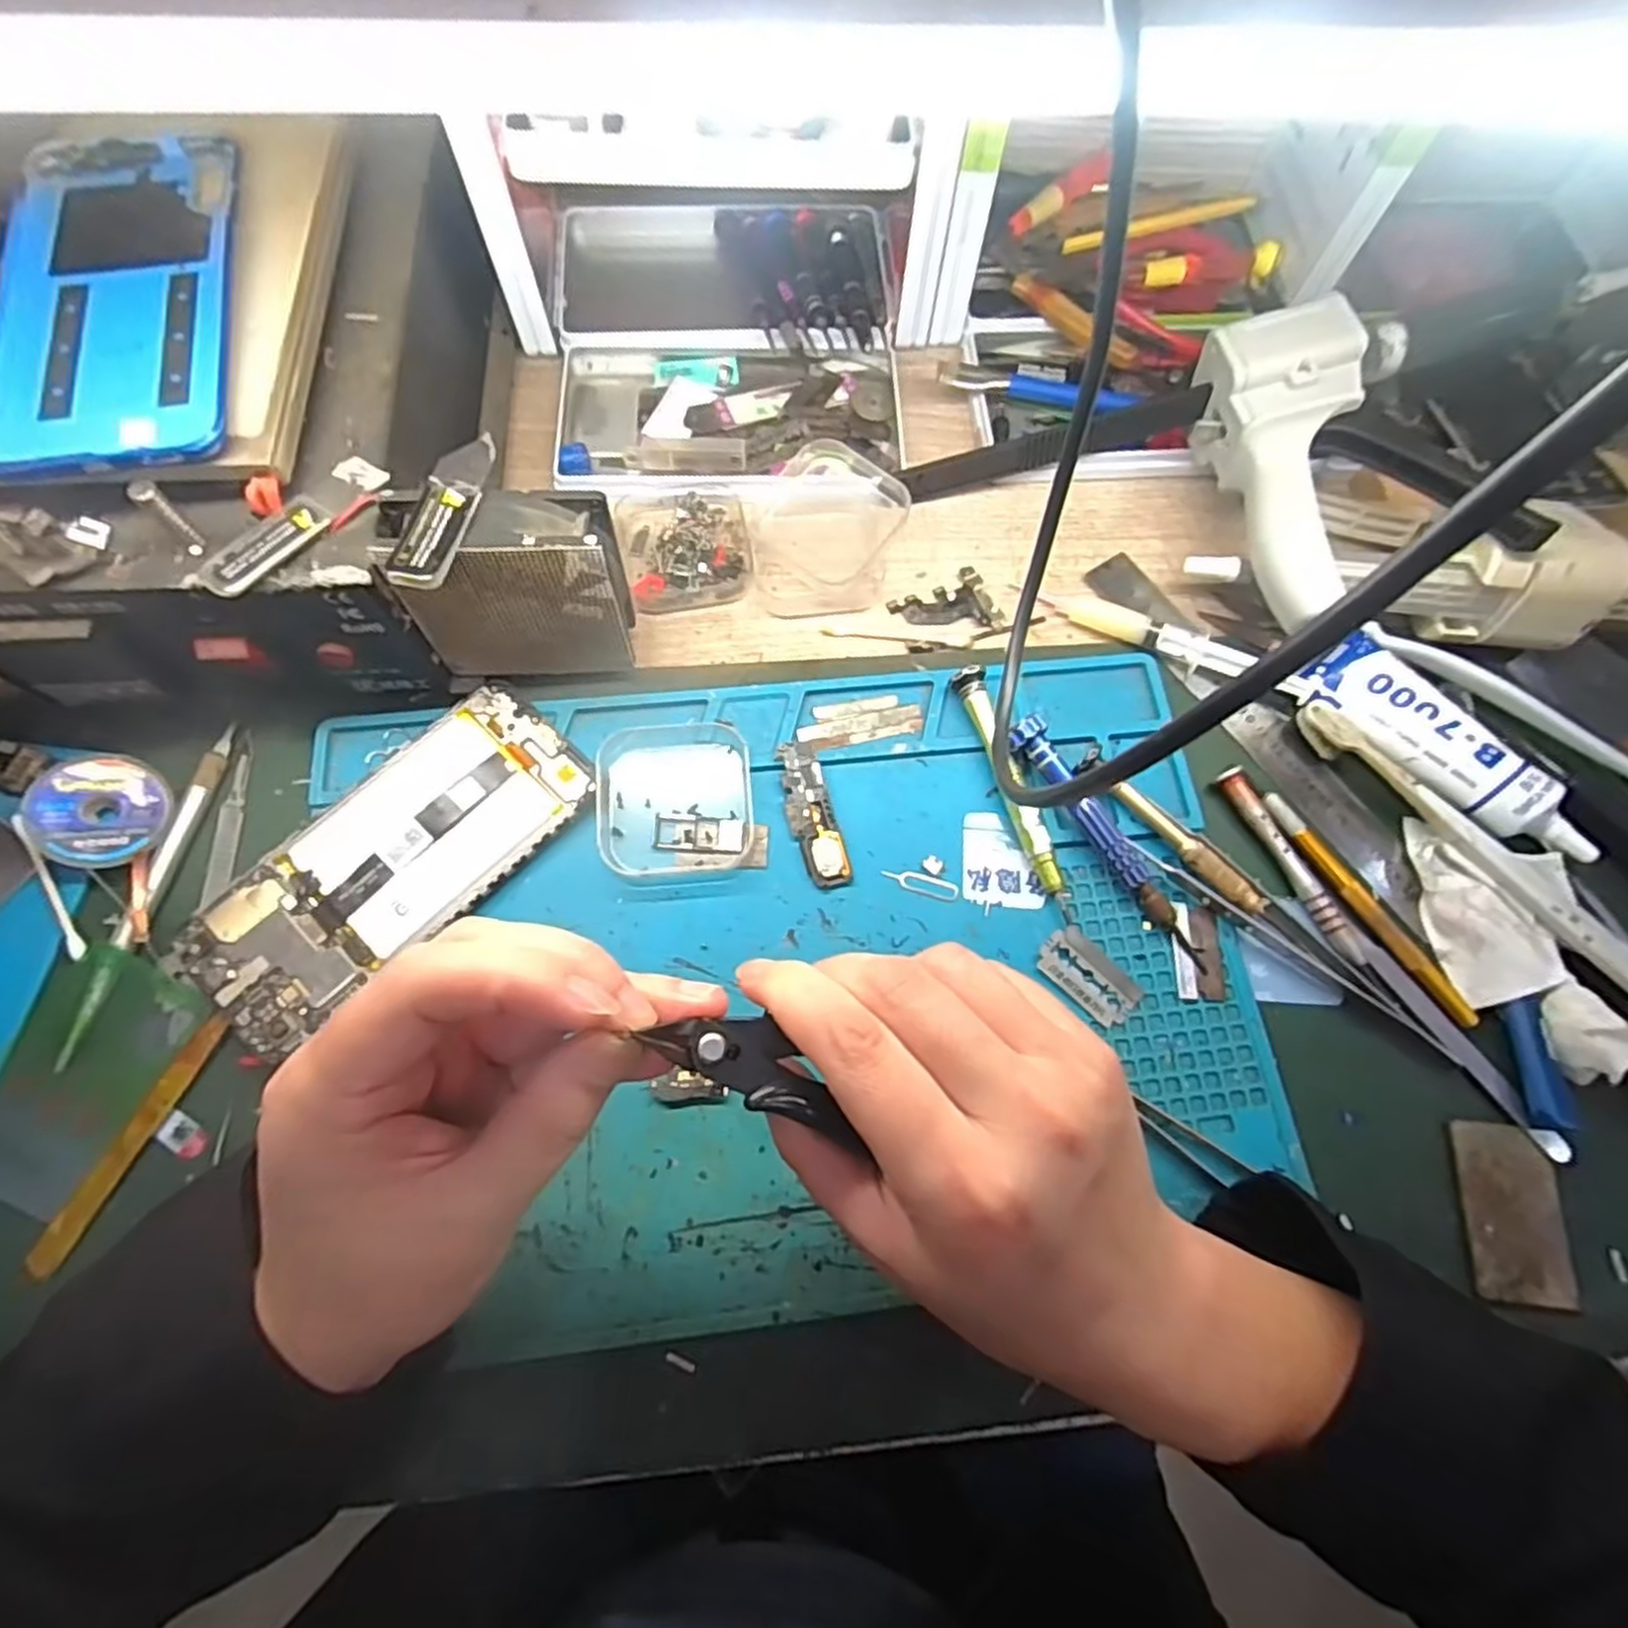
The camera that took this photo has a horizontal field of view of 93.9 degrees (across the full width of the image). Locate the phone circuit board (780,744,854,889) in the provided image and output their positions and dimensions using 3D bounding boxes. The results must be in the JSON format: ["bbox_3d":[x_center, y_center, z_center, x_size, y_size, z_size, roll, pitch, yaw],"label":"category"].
[{"bbox_3d":[-0.001,0.000,0.327,0.021,0.005,0.065,-17,72,-8],"label":"phone circuit board"}]

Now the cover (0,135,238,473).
[{"bbox_3d":[-0.250,-0.188,0.275,0.078,0.008,0.164,-10,71,-7],"label":"cover"}]

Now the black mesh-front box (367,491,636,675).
[{"bbox_3d":[-0.118,-0.089,0.310,0.083,0.084,0.032,-5,71,-5],"label":"black mesh-front box"}]

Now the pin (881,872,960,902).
[{"bbox_3d":[0.045,0.029,0.322,0.033,0.004,0.009,18,79,4],"label":"pin"}]

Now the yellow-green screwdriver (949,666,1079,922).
[{"bbox_3d":[0.087,-0.012,0.332,0.014,0.009,0.122,-15,72,-8],"label":"yellow-green screwdriver"}]

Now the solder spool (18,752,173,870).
[{"bbox_3d":[-0.289,-0.001,0.308,0.045,0.012,0.045,7,74,-26],"label":"solder spool"}]

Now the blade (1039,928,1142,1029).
[{"bbox_3d":[0.112,0.066,0.308,0.041,0.004,0.024,42,76,7],"label":"blade"}]

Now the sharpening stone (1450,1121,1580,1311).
[{"bbox_3d":[0.265,0.150,0.286,0.038,0.006,0.060,8,70,0],"label":"sharpening stone"}]

